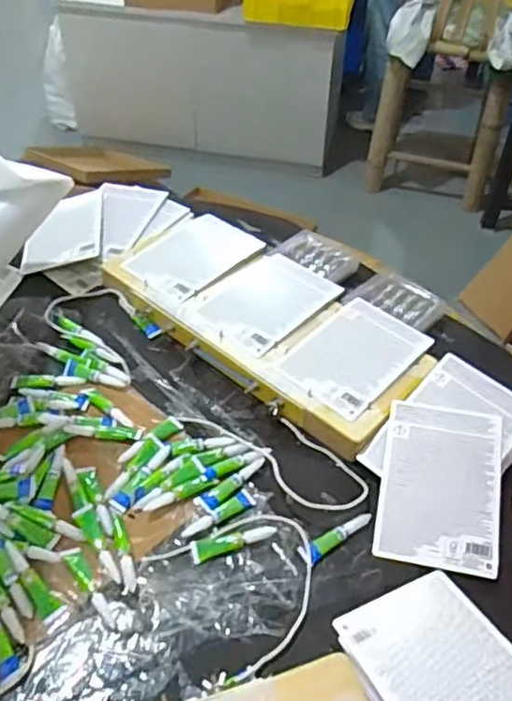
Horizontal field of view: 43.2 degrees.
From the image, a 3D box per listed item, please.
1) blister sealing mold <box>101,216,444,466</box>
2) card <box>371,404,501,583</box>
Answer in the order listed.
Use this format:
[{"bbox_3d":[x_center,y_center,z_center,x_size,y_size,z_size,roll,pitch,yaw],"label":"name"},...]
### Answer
[{"bbox_3d":[0.011,-0.047,0.825,0.426,0.045,0.214,32,52,26],"label":"blister sealing mold"},{"bbox_3d":[0.187,0.134,0.655,0.114,0.005,0.170,7,59,12],"label":"card"}]

